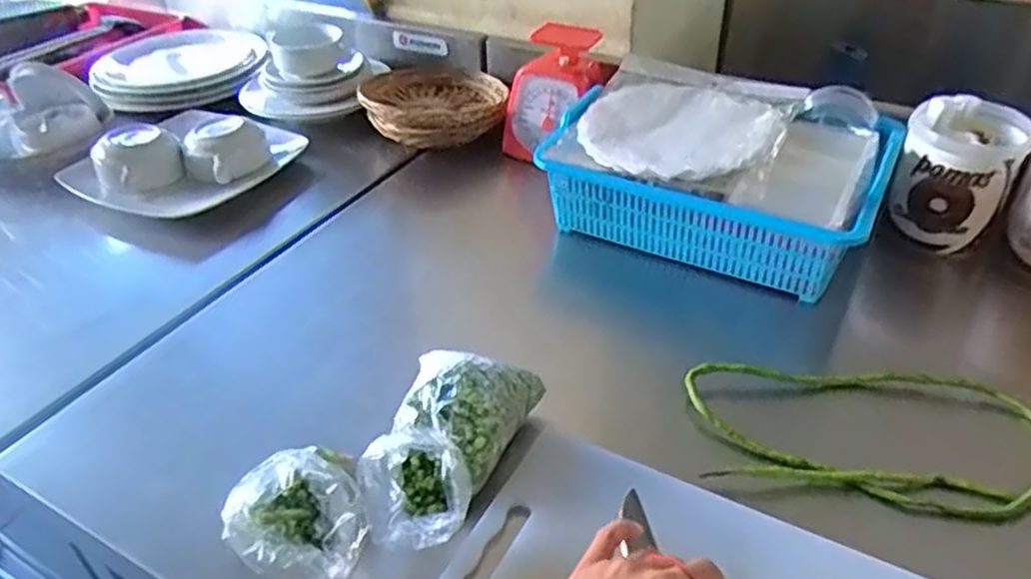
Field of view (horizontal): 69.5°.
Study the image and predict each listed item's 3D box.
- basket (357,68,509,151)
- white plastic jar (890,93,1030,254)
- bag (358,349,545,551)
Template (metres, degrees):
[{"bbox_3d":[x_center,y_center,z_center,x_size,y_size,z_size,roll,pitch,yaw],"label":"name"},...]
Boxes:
[{"bbox_3d":[-0.111,-0.255,1.022,0.185,0.056,0.183,-4,38,-3],"label":"basket"},{"bbox_3d":[0.460,-0.120,0.778,0.105,0.124,0.107,-1,38,1],"label":"white plastic jar"},{"bbox_3d":[-0.048,0.104,0.547,0.075,0.071,0.162,14,40,19],"label":"bag"}]

